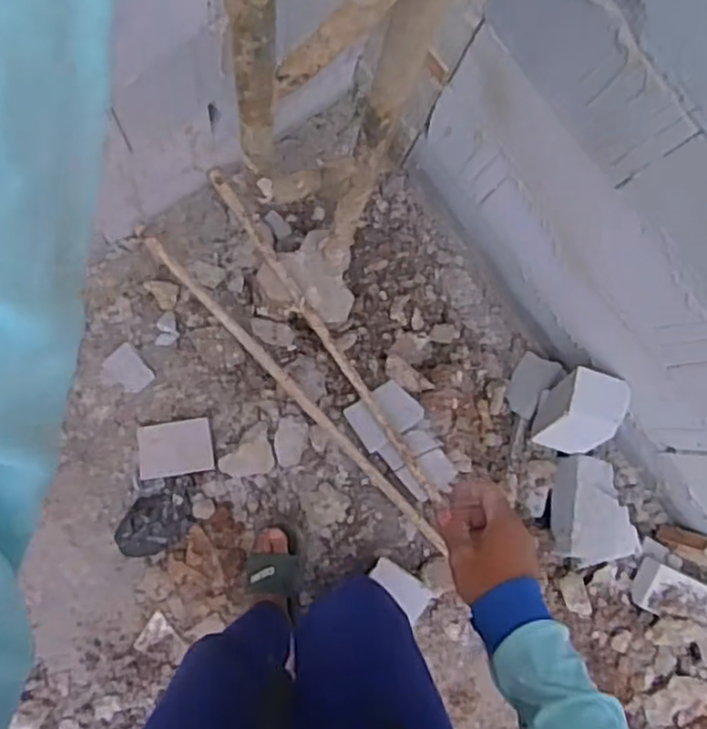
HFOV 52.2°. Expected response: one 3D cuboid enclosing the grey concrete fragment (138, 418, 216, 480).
[{"bbox_3d":[-0.340,0.161,1.378,0.139,0.054,0.100,-7,85,-7],"label":"grey concrete fragment"}]

